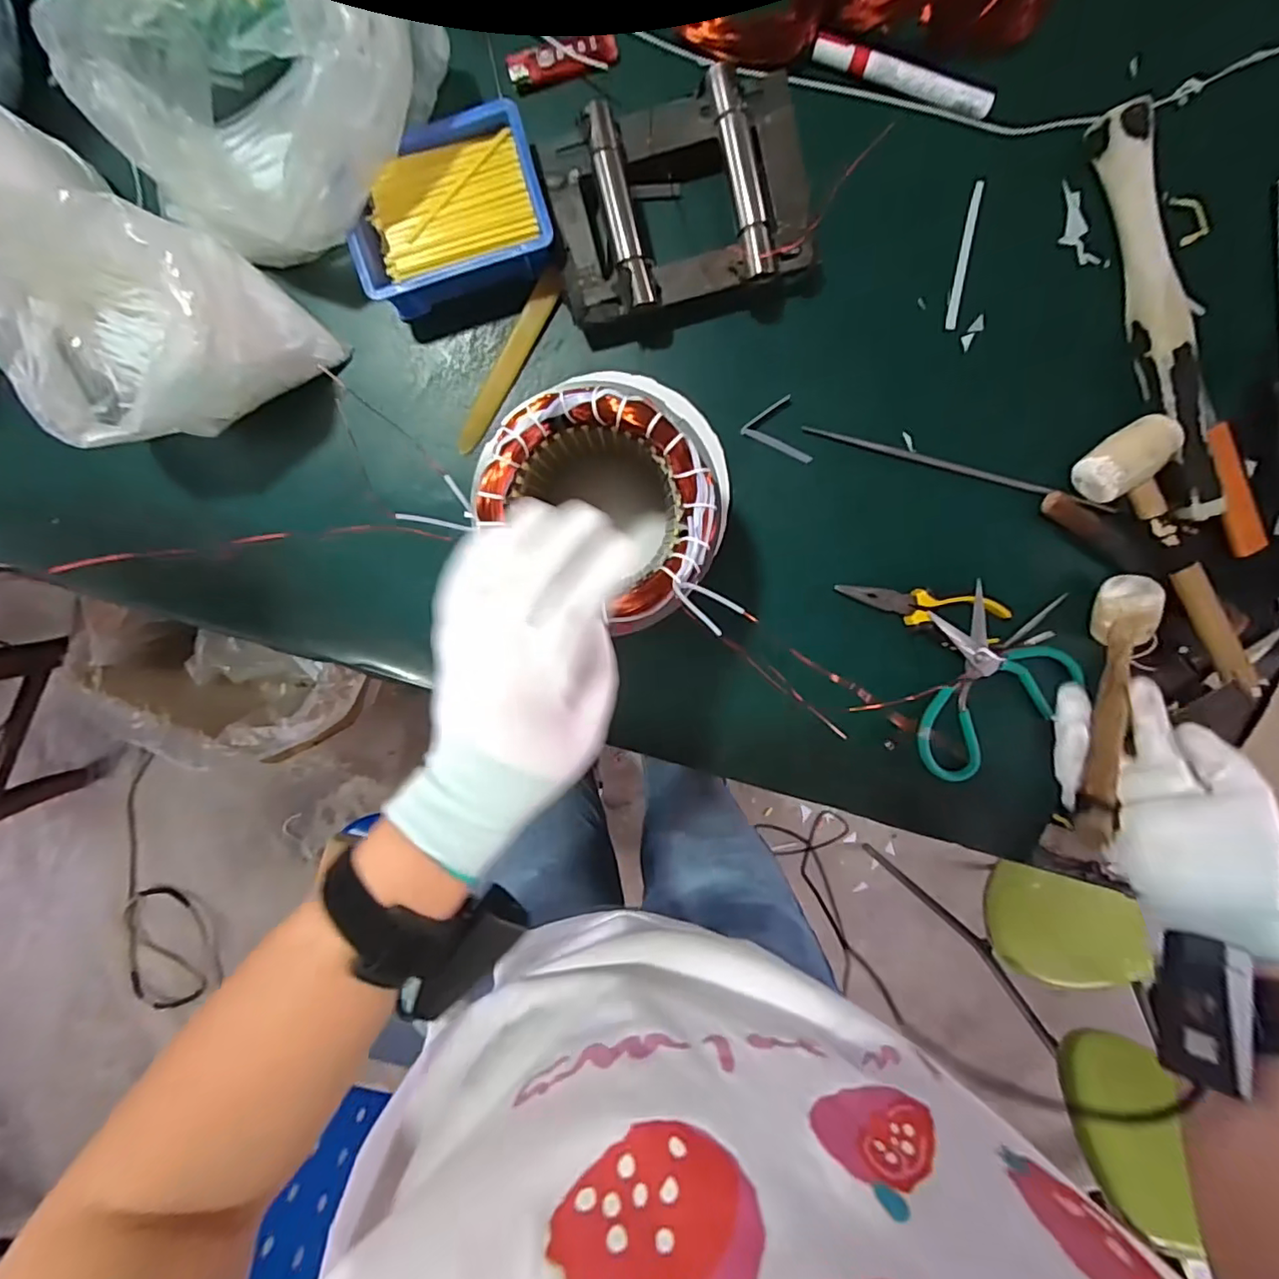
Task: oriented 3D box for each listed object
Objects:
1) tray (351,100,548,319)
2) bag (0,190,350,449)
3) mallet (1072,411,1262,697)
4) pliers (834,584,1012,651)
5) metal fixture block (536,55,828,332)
[{"bbox_3d":[-0.145,-0.319,0.440,0.149,0.055,0.099,-17,100,2],"label":"tray"},{"bbox_3d":[-0.353,-0.228,0.421,0.182,0.117,0.138,-33,99,4],"label":"bag"},{"bbox_3d":[0.477,-0.067,0.500,0.086,0.037,0.267,-38,98,5],"label":"mallet"},{"bbox_3d":[0.246,-0.020,0.504,0.147,0.017,0.047,9,96,4],"label":"pliers"},{"bbox_3d":[0.031,-0.331,0.440,0.193,0.050,0.132,-13,100,1],"label":"metal fixture block"}]

